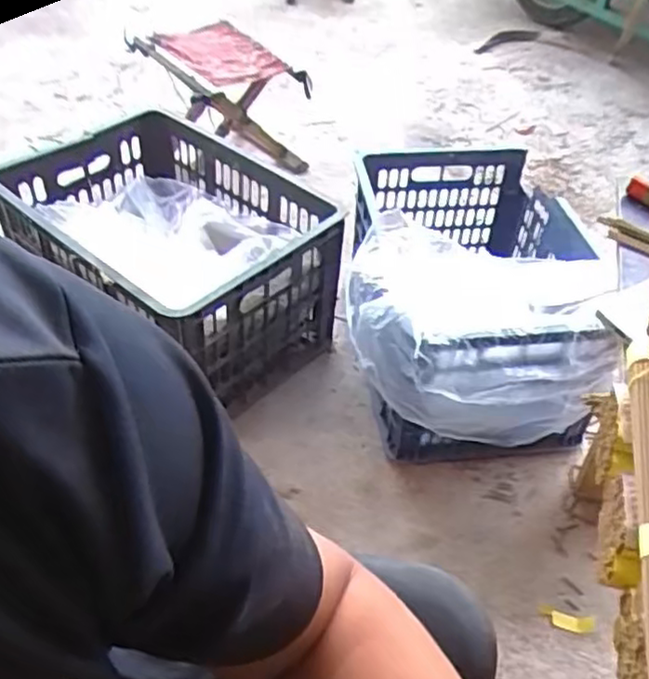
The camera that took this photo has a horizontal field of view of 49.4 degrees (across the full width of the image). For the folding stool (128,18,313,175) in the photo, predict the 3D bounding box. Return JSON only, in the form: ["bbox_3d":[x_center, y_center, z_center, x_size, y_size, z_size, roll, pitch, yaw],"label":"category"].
[{"bbox_3d":[-0.229,-0.599,1.734,0.328,0.298,0.362,-23,50,-24],"label":"folding stool"}]

